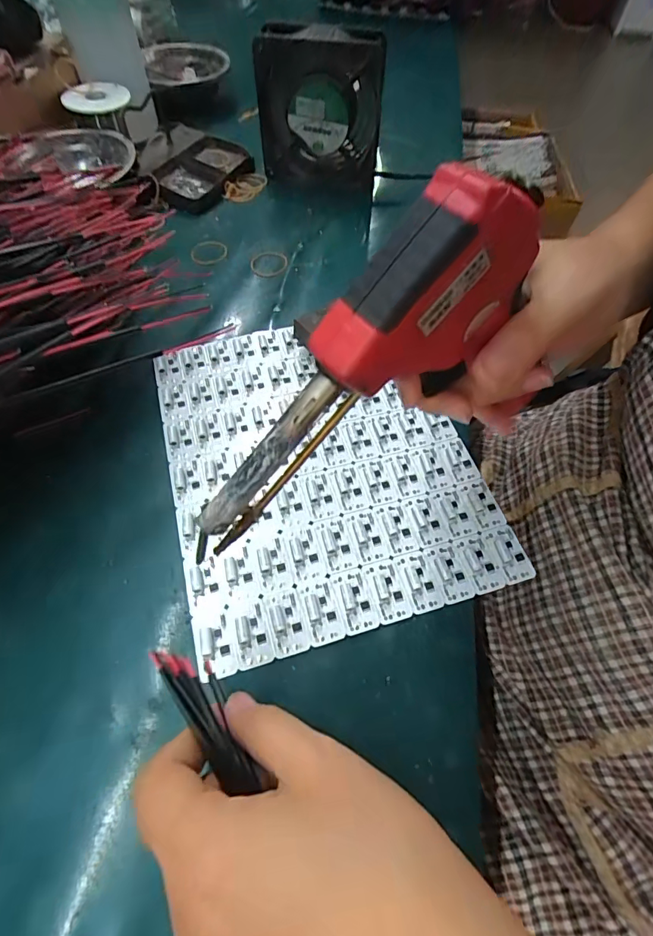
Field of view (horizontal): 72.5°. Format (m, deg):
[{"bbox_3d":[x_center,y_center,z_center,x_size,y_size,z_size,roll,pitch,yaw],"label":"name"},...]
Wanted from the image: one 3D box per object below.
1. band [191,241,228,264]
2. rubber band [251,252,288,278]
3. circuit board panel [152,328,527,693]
[{"bbox_3d":[-0.110,-0.203,0.417,0.032,0.004,0.037,-3,59,-4],"label":"band"},{"bbox_3d":[-0.053,-0.189,0.413,0.034,0.004,0.033,-2,66,4],"label":"rubber band"},{"bbox_3d":[-0.006,-0.011,0.302,0.192,0.008,0.234,-14,60,-10],"label":"circuit board panel"}]

